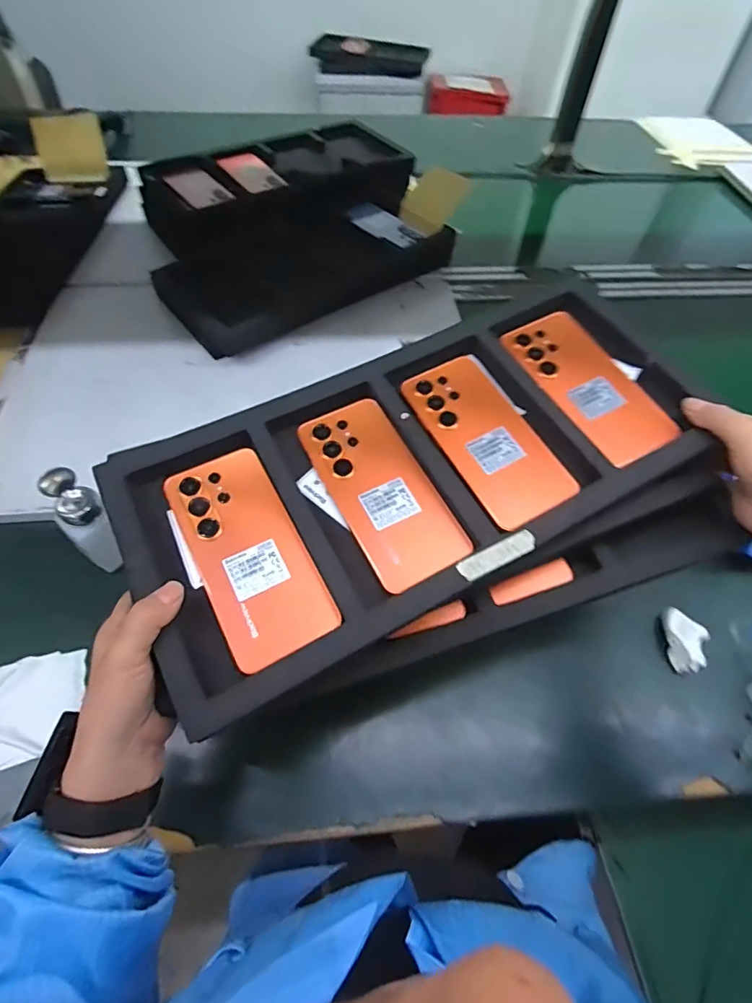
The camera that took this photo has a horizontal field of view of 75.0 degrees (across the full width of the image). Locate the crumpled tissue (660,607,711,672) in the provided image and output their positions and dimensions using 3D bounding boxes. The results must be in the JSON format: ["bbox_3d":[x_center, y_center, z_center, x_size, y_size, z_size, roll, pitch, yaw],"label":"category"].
[{"bbox_3d":[0.347,0.156,0.547,0.048,0.027,0.064,-1,56,-3],"label":"crumpled tissue"}]

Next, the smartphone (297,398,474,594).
[{"bbox_3d":[0.003,-0.012,0.400,0.076,0.008,0.168,-26,67,-14],"label":"smartphone"}]

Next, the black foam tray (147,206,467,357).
[{"bbox_3d":[-0.105,-0.401,0.834,0.474,0.071,0.194,-35,64,-23],"label":"black foam tray"}]

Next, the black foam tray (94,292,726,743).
[{"bbox_3d":[0.037,-0.033,0.399,0.457,0.040,0.216,-25,60,-14],"label":"black foam tray"}]

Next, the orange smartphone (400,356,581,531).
[{"bbox_3d":[0.096,-0.057,0.420,0.084,0.014,0.168,-27,67,-14],"label":"orange smartphone"}]

